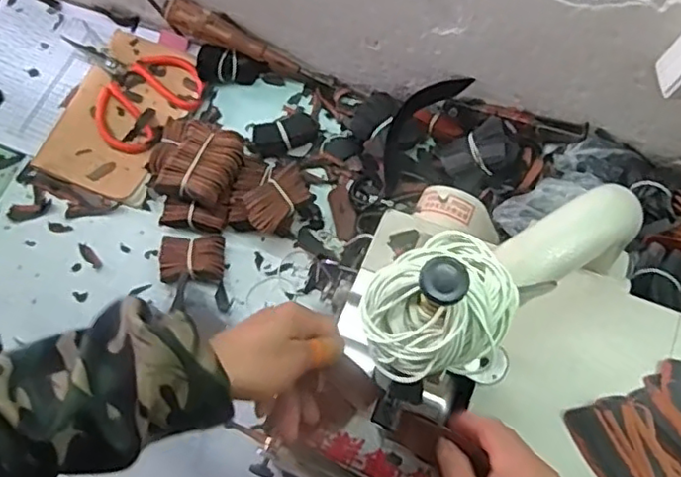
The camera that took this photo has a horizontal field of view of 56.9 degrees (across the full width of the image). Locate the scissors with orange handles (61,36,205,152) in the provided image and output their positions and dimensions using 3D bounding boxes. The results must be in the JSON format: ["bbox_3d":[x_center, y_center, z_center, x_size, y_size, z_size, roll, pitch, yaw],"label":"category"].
[{"bbox_3d":[-0.264,-0.193,0.761,0.187,0.017,0.133,41,76,15],"label":"scissors with orange handles"}]

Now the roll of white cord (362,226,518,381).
[{"bbox_3d":[0.050,0.035,0.321,0.080,0.036,0.064,-36,72,-10],"label":"roll of white cord"}]

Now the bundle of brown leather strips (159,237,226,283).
[{"bbox_3d":[-0.158,0.022,0.673,0.067,0.028,0.046,-2,70,2],"label":"bundle of brown leather strips"}]

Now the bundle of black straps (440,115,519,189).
[{"bbox_3d":[0.146,-0.089,0.653,0.072,0.037,0.064,-36,72,-10],"label":"bundle of black straps"}]

